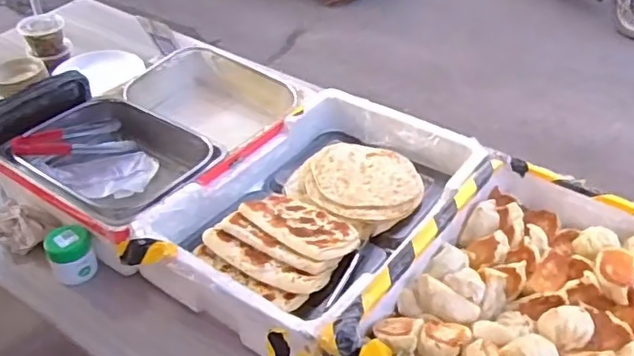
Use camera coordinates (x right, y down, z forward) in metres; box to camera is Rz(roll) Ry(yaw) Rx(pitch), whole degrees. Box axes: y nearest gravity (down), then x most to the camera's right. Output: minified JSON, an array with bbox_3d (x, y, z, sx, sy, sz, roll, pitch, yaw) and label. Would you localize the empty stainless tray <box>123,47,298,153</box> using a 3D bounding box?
[{"bbox_3d":[-0.238,-0.162,1.421,0.406,0.112,0.291,30,50,31],"label":"empty stainless tray"}]

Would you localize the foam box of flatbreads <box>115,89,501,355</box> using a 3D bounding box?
[{"bbox_3d":[0.018,0.041,1.114,0.437,0.116,0.595,24,47,26],"label":"foam box of flatbreads"}]

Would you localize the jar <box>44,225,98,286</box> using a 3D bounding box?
[{"bbox_3d":[-0.434,0.135,1.070,0.075,0.067,0.075,-1,41,1],"label":"jar"}]

